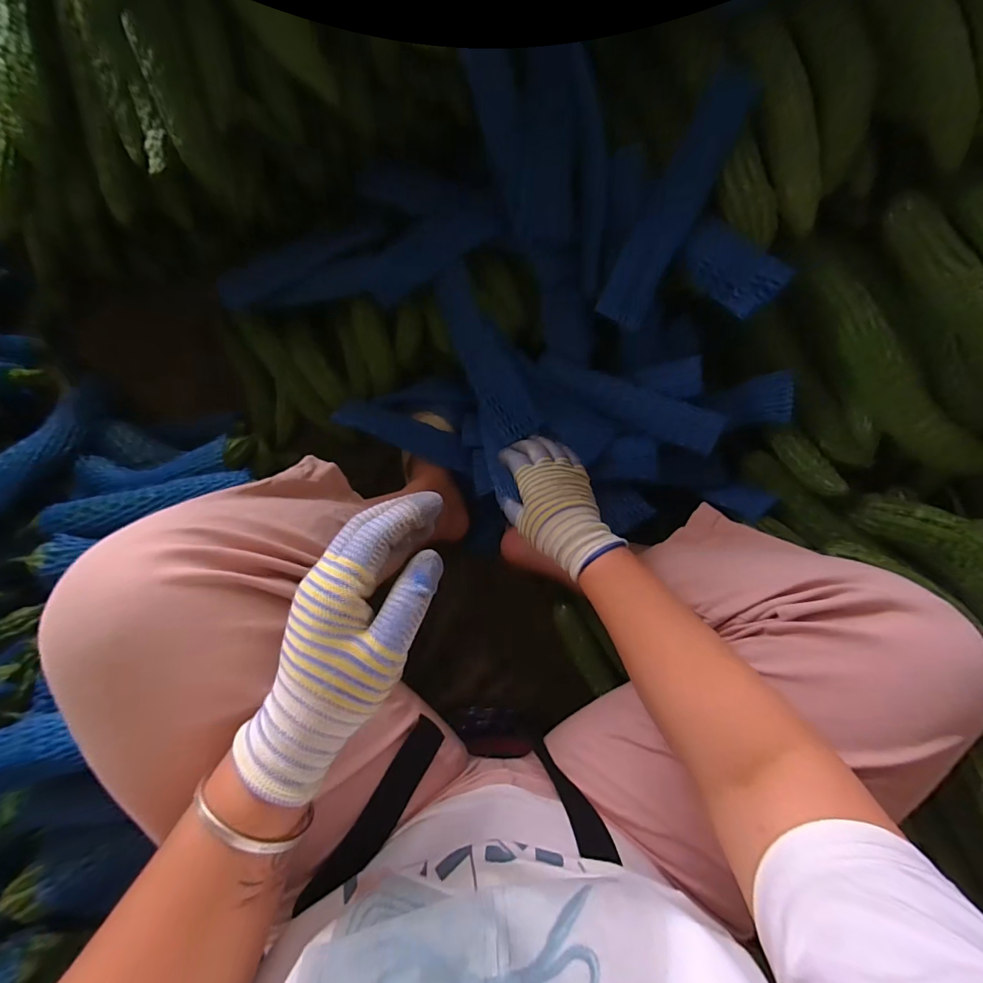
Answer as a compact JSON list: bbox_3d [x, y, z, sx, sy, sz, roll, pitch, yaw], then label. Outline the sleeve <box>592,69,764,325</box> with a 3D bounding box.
[{"bbox_3d":[0.196,-0.303,0.467,0.054,0.015,0.242,26,111,3],"label":"sleeve"}]

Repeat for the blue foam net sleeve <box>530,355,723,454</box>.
[{"bbox_3d":[0.166,-0.111,0.553,0.233,0.015,0.048,25,110,14],"label":"blue foam net sleeve"}]

